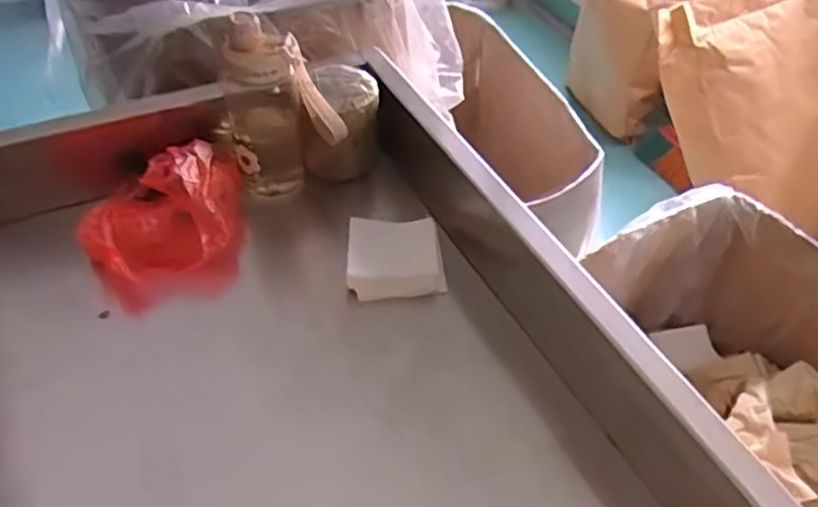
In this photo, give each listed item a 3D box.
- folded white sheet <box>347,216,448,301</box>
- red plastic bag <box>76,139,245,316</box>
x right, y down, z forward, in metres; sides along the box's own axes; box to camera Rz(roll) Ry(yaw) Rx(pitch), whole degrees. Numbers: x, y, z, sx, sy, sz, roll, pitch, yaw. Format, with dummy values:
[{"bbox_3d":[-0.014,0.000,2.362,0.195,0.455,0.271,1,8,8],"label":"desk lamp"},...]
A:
[{"bbox_3d":[-0.016,0.001,0.729,0.099,0.040,0.098,-1,46,-4],"label":"folded white sheet"},{"bbox_3d":[-0.264,-0.035,0.723,0.164,0.086,0.160,-8,47,-11],"label":"red plastic bag"}]

